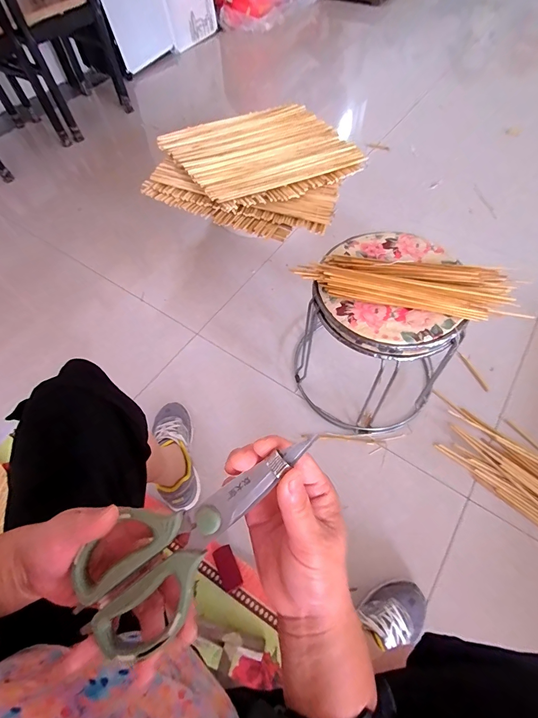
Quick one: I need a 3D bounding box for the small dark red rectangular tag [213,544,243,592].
[{"bbox_3d":[-0.084,0.421,0.682,0.038,0.007,0.076,-24,62,-11],"label":"small dark red rectangular tag"}]

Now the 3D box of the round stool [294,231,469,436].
[{"bbox_3d":[0.240,-0.036,0.755,0.296,0.339,0.305,-1,60,2],"label":"round stool"}]

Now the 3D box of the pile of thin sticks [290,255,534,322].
[{"bbox_3d":[0.245,-0.136,0.602,0.373,0.032,0.102,9,61,8],"label":"pile of thin sticks"}]

